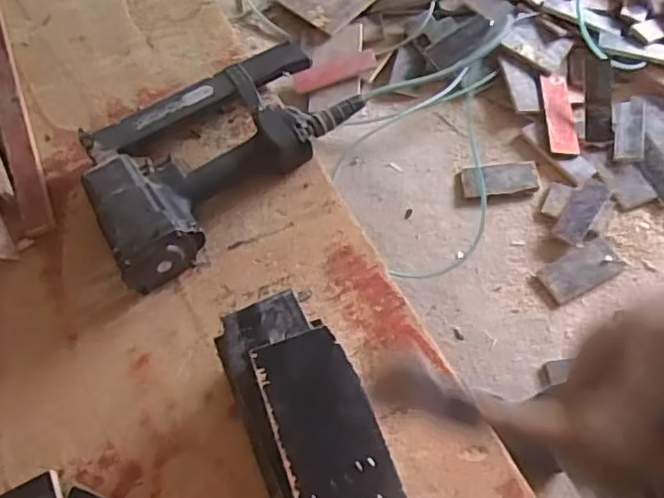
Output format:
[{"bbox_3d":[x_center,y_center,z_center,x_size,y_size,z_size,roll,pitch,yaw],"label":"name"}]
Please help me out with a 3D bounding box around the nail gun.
[{"bbox_3d":[-0.140,-0.126,0.711,0.323,0.080,0.204,-37,67,-16],"label":"nail gun"}]

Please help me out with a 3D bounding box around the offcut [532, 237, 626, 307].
[{"bbox_3d":[0.528,0.047,1.314,0.188,0.014,0.093,-27,65,-8],"label":"offcut"}]

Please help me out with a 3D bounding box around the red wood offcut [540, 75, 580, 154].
[{"bbox_3d":[0.558,-0.330,1.501,0.072,0.020,0.229,-1,64,5],"label":"red wood offcut"}]

